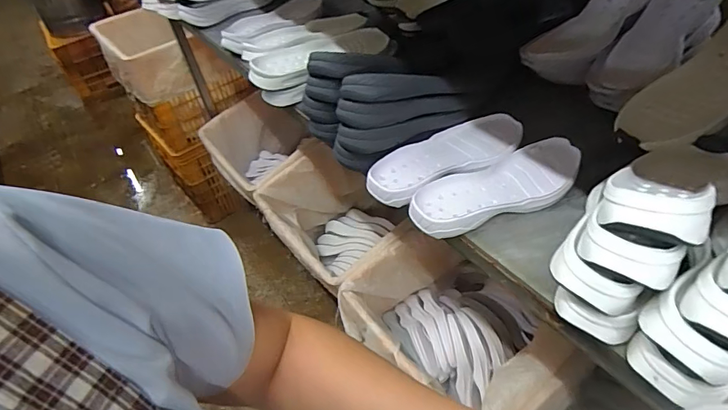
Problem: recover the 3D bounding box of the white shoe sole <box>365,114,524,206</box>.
[{"bbox_3d":[0.126,-0.077,0.668,0.265,0.026,0.107,-22,47,-14],"label":"white shoe sole"}]

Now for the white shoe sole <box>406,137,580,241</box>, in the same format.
[{"bbox_3d":[0.187,-0.025,0.606,0.256,0.029,0.094,-21,47,-13],"label":"white shoe sole"}]

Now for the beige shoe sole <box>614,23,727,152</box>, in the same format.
[{"bbox_3d":[0.446,-0.162,0.556,0.240,0.029,0.095,-40,48,6],"label":"beige shoe sole"}]

